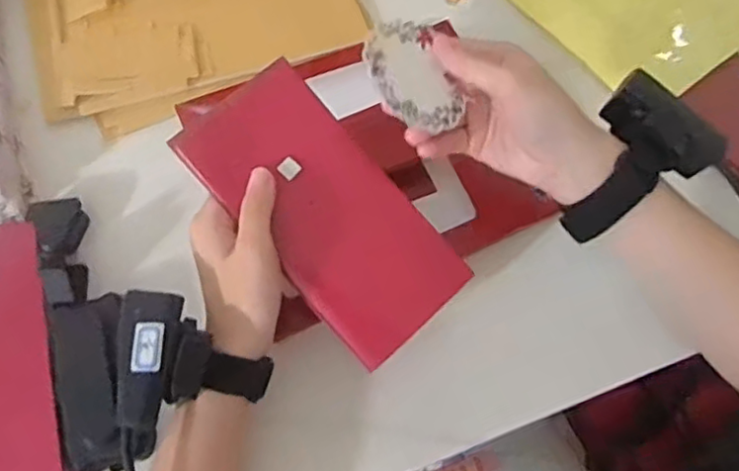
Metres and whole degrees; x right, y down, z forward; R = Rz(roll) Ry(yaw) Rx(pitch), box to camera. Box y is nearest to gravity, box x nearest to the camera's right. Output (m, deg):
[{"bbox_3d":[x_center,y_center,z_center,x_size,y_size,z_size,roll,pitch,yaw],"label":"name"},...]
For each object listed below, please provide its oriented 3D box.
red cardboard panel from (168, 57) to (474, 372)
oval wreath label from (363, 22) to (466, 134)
[{"bbox_3d":[-0.025,-0.014,0.388,0.086,0.014,0.176,-41,93,-17],"label":"red cardboard panel"},{"bbox_3d":[0.023,-0.090,0.364,0.056,0.004,0.063,-19,82,-34],"label":"oval wreath label"}]

